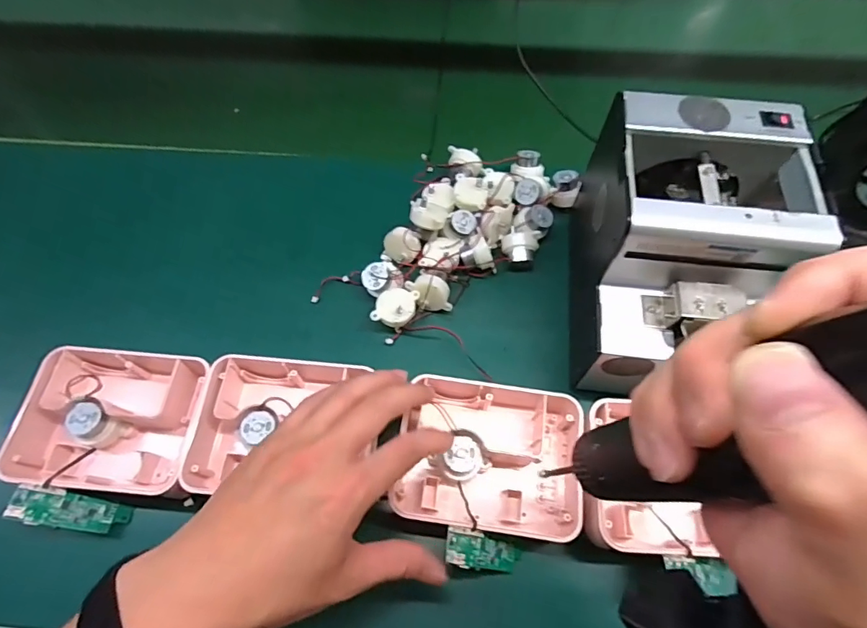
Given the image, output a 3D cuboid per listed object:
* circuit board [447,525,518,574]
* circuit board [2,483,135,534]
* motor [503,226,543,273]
[{"bbox_3d":[0.033,0.157,0.312,0.061,0.008,0.021,30,53,-31],"label":"circuit board"},{"bbox_3d":[-0.250,0.137,0.330,0.073,0.008,0.022,30,52,-34],"label":"circuit board"},{"bbox_3d":[0.079,-0.059,0.435,0.032,0.028,0.028,12,60,8],"label":"motor"}]

